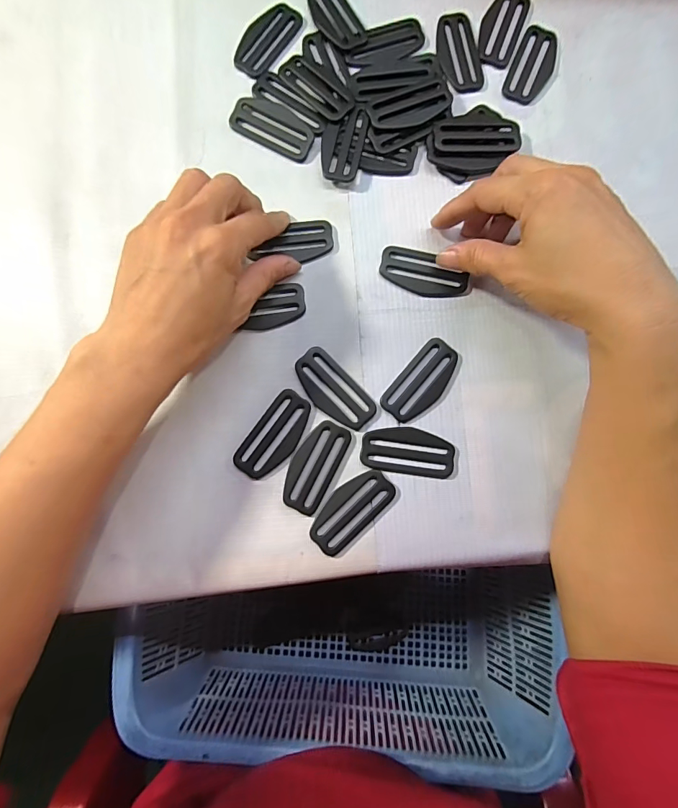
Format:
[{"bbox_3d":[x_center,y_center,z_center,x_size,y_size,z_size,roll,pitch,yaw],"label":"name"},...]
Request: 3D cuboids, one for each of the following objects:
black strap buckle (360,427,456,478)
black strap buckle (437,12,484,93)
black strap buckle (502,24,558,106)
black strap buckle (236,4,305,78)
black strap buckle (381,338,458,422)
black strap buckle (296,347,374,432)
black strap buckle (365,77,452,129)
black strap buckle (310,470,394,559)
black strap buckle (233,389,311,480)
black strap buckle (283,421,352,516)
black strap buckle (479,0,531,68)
[{"bbox_3d":[0.045,0.030,0.259,0.059,0.004,0.029,9,83,0],"label":"black strap buckle"},{"bbox_3d":[0.086,-0.253,0.289,0.028,0.004,0.060,-12,84,-2],"label":"black strap buckle"},{"bbox_3d":[0.140,-0.243,0.290,0.029,0.004,0.062,21,84,2],"label":"black strap buckle"},{"bbox_3d":[-0.052,-0.263,0.289,0.031,0.004,0.061,36,84,3],"label":"black strap buckle"},{"bbox_3d":[0.055,-0.015,0.264,0.029,0.004,0.060,40,85,4],"label":"black strap buckle"},{"bbox_3d":[-0.004,-0.009,0.262,0.029,0.004,0.059,-44,86,-5],"label":"black strap buckle"},{"bbox_3d":[0.049,-0.205,0.280,0.058,0.007,0.027,-21,84,-3],"label":"black strap buckle"},{"bbox_3d":[0.007,0.066,0.253,0.059,0.004,0.028,-43,86,-5],"label":"black strap buckle"},{"bbox_3d":[-0.041,0.020,0.258,0.031,0.004,0.060,32,84,3],"label":"black strap buckle"},{"bbox_3d":[-0.015,0.039,0.256,0.029,0.004,0.059,26,84,2],"label":"black strap buckle"},{"bbox_3d":[0.119,-0.273,0.289,0.028,0.004,0.061,21,84,2],"label":"black strap buckle"}]

